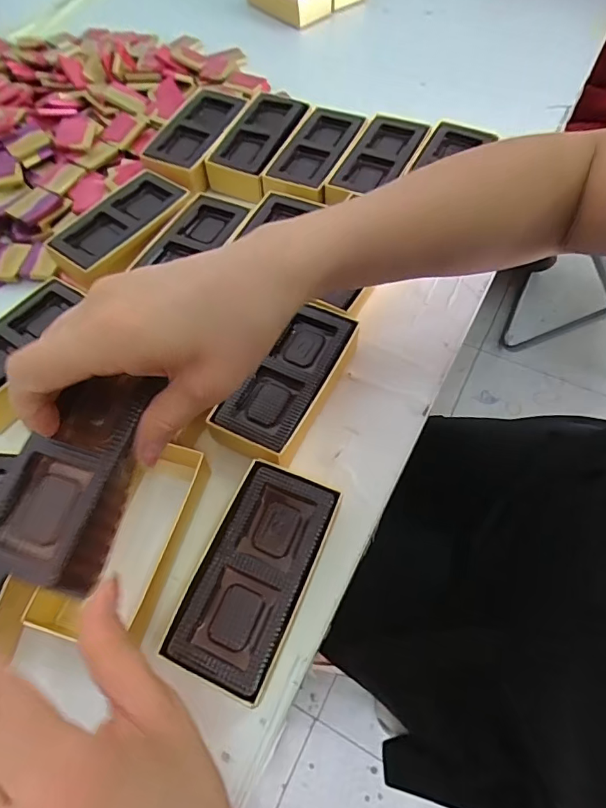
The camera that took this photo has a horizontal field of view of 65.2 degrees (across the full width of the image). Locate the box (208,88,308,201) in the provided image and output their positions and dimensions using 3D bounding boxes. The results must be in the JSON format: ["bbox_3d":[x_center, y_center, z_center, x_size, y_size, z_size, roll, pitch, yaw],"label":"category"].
[{"bbox_3d":[-0.042,-0.249,0.455,0.062,0.032,0.122,20,64,14],"label":"box"}]

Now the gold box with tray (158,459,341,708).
[{"bbox_3d":[-0.025,0.095,0.267,0.057,0.031,0.112,19,63,14],"label":"gold box with tray"}]

